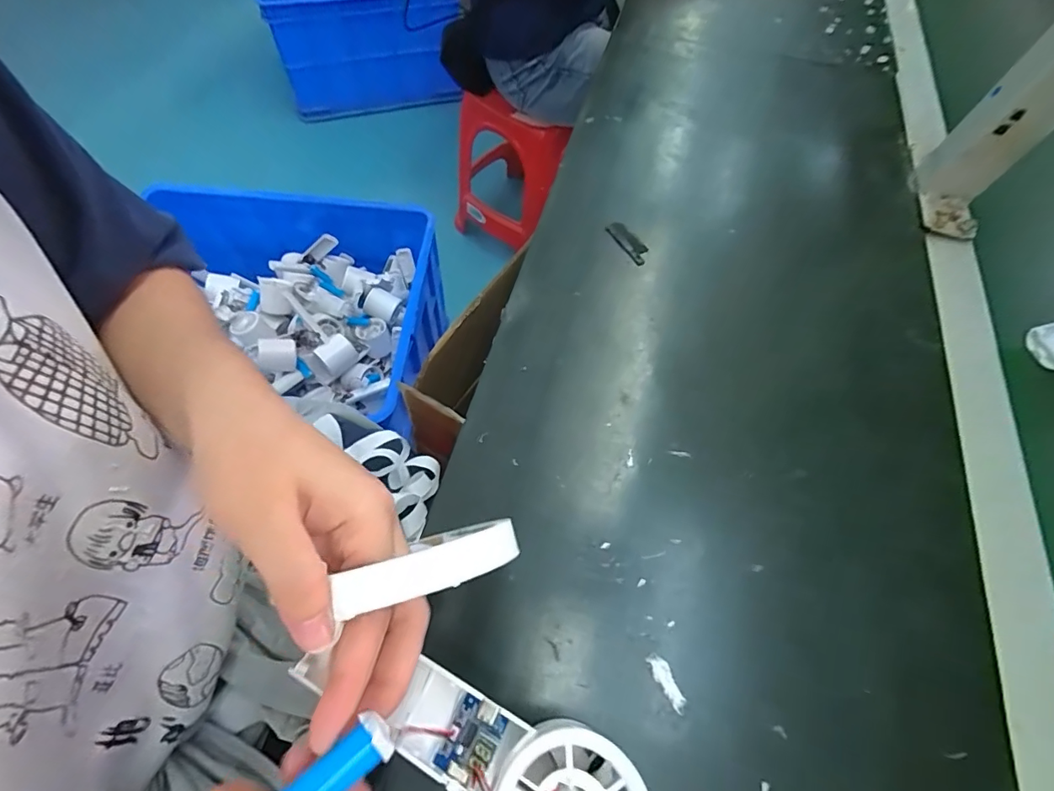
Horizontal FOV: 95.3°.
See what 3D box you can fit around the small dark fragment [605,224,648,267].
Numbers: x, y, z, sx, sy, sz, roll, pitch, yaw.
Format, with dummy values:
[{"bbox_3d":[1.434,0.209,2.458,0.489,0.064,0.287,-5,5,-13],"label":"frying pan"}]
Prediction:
[{"bbox_3d":[0.080,-0.120,0.379,0.016,0.004,0.046,-26,65,-14],"label":"small dark fragment"}]

